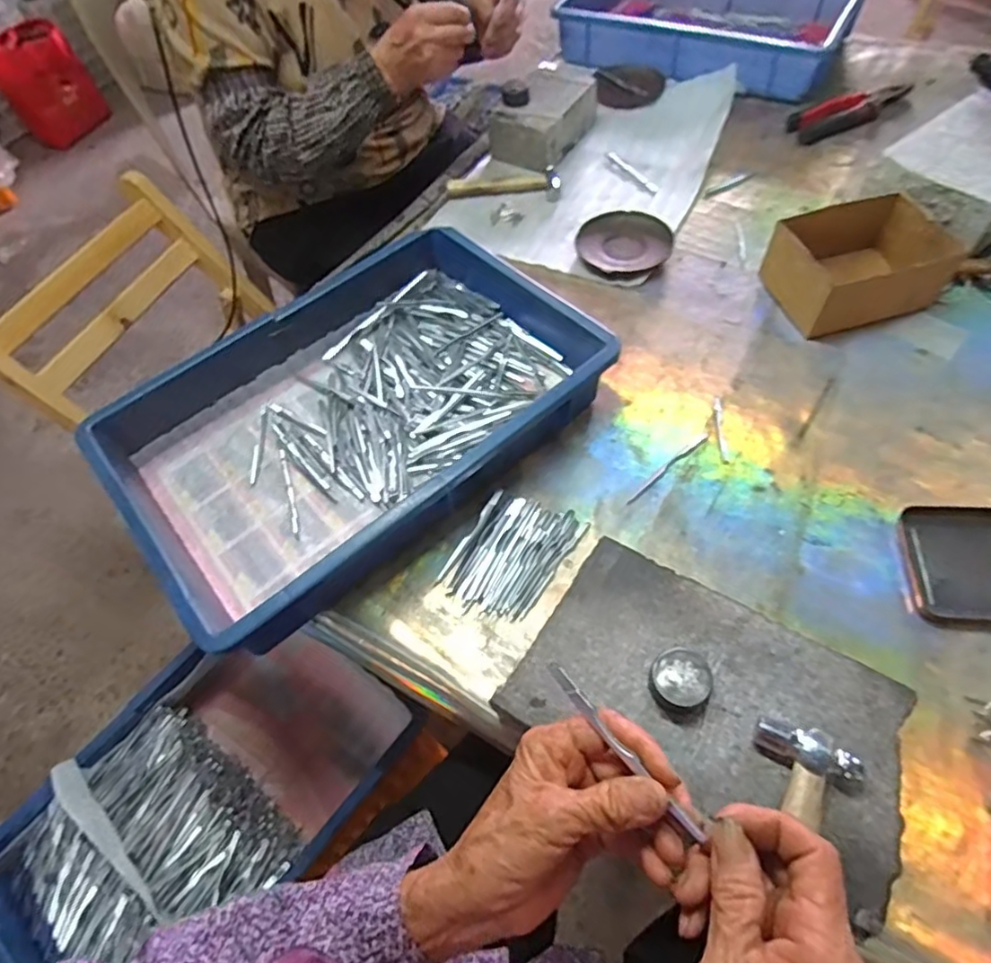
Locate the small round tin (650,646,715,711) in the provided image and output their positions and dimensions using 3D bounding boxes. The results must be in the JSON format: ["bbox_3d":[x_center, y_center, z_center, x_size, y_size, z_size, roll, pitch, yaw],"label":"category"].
[{"bbox_3d":[0.121,0.129,0.399,0.038,0.022,0.035,-3,57,4],"label":"small round tin"}]

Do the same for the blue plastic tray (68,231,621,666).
[{"bbox_3d":[-0.126,-0.068,0.583,0.429,0.074,0.283,-38,62,-18],"label":"blue plastic tray"}]

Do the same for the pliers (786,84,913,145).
[{"bbox_3d":[0.514,-0.531,0.869,0.187,0.019,0.060,-17,57,-6],"label":"pliers"}]

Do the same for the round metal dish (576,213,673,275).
[{"bbox_3d":[0.162,-0.294,0.743,0.122,0.011,0.105,-41,63,-20],"label":"round metal dish"}]

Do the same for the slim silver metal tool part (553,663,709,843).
[{"bbox_3d":[0.060,0.128,0.297,0.007,0.005,0.100,-36,63,-17],"label":"slim silver metal tool part"}]

